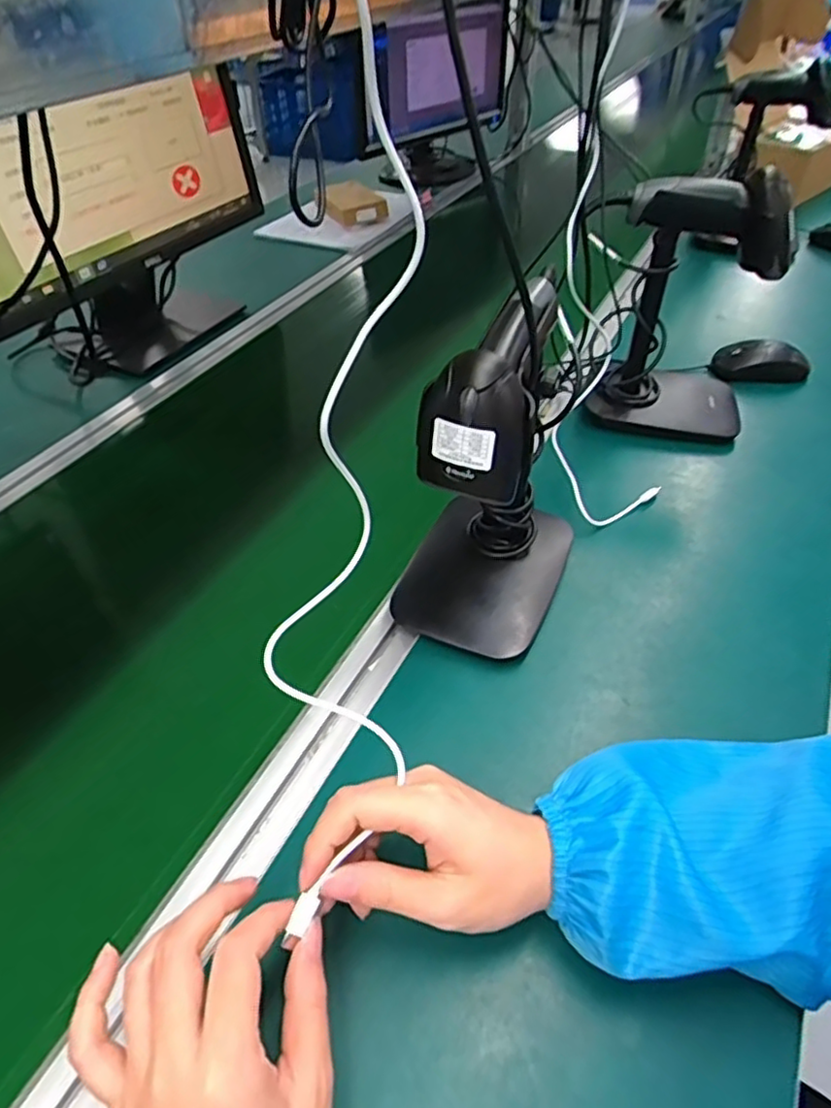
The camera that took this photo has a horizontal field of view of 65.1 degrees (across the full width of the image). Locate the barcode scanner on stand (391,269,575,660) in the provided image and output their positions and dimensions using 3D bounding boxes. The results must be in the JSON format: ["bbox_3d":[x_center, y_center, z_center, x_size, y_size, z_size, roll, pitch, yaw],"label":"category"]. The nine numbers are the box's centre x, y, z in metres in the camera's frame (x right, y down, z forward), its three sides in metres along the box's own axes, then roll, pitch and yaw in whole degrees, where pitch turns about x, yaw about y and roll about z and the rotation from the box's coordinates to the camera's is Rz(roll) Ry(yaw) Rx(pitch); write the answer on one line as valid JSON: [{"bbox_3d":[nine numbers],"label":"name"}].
[{"bbox_3d":[0.059,-0.057,0.481,0.110,0.233,0.157,18,48,19],"label":"barcode scanner on stand"}]

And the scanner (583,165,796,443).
[{"bbox_3d":[0.276,-0.245,0.657,0.157,0.232,0.126,12,46,14],"label":"scanner"}]

